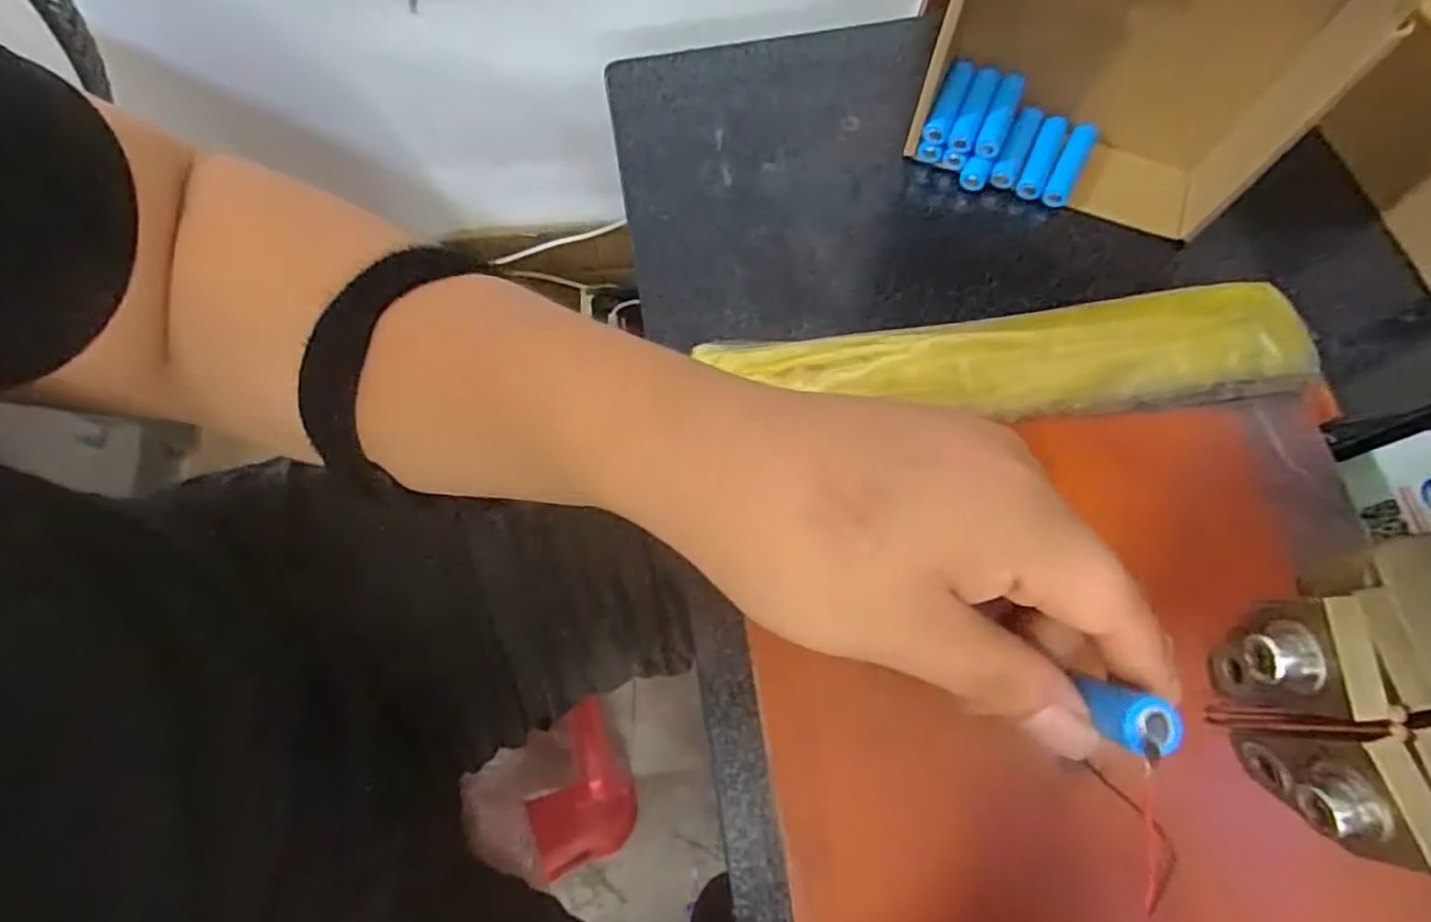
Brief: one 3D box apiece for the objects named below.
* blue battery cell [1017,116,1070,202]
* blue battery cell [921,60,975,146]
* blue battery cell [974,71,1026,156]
[{"bbox_3d":[0.183,-0.170,0.393,0.015,0.014,0.049,24,90,7],"label":"blue battery cell"},{"bbox_3d":[0.130,-0.200,0.393,0.014,0.013,0.052,23,86,7],"label":"blue battery cell"},{"bbox_3d":[0.156,-0.191,0.388,0.015,0.014,0.048,24,96,7],"label":"blue battery cell"}]

